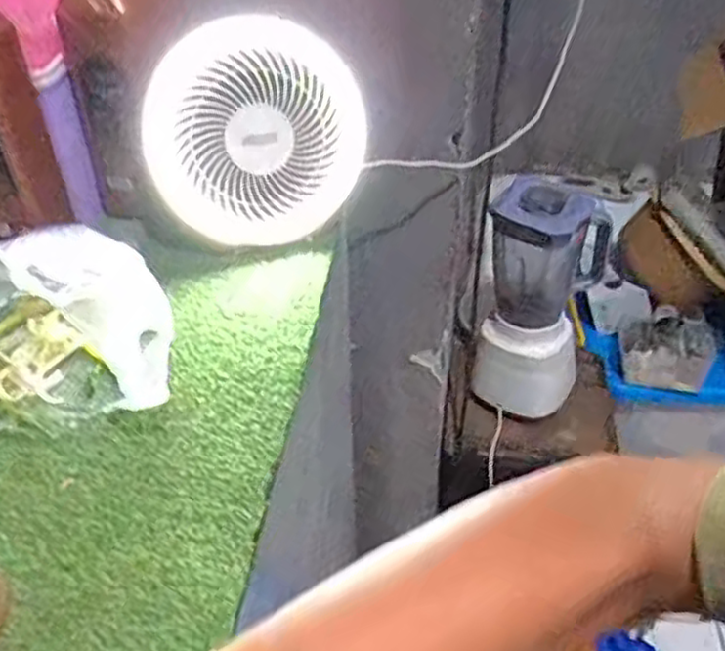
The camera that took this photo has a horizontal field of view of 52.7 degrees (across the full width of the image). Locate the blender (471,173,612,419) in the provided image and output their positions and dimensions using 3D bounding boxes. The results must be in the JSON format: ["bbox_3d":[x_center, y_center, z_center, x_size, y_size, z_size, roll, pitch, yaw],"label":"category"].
[{"bbox_3d":[0.283,-0.035,1.169,0.160,0.419,0.136,10,40,15],"label":"blender"}]

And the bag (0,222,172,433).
[{"bbox_3d":[-0.231,0.000,0.522,0.168,0.109,0.159,-11,39,-10],"label":"bag"}]

